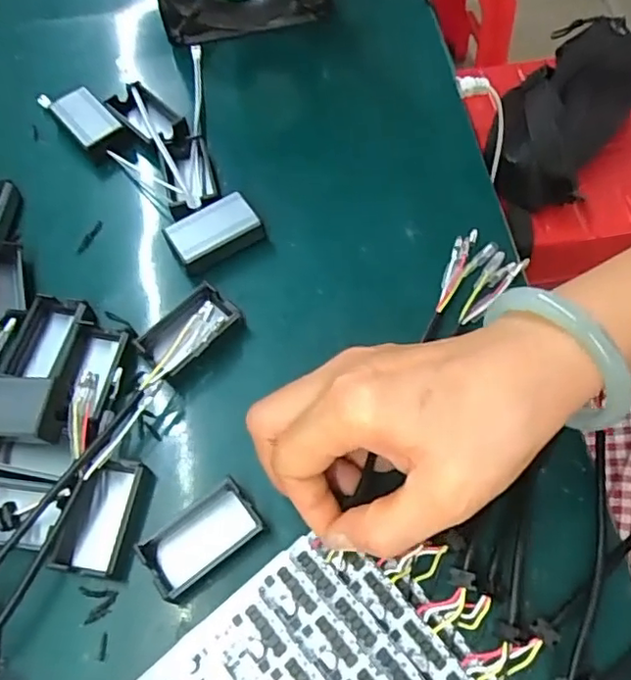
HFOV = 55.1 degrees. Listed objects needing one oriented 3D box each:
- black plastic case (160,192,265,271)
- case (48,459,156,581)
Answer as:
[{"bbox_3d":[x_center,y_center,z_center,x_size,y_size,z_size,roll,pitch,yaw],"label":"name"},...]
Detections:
[{"bbox_3d":[-0.059,-0.062,0.347,0.050,0.018,0.030,-30,64,-15],"label":"black plastic case"},{"bbox_3d":[-0.098,0.082,0.282,0.031,0.025,0.051,6,61,6],"label":"case"}]

